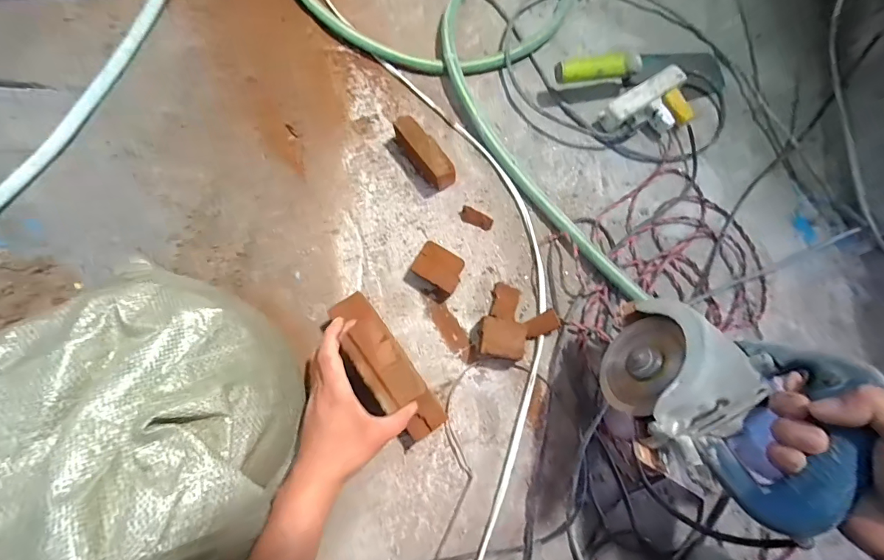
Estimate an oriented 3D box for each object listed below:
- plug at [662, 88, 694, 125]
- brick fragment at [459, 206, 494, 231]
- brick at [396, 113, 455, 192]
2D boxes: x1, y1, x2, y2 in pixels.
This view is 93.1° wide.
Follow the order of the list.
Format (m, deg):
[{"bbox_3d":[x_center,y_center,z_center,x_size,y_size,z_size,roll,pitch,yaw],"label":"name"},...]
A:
[{"bbox_3d":[0.329,-0.240,0.578,0.021,0.017,0.053,-41,101,-7],"label":"plug"},{"bbox_3d":[0.047,-0.085,0.577,0.048,0.021,0.016,25,80,5],"label":"brick fragment"},{"bbox_3d":[-0.023,-0.174,0.581,0.031,0.056,0.110,-38,80,-7],"label":"brick"}]

